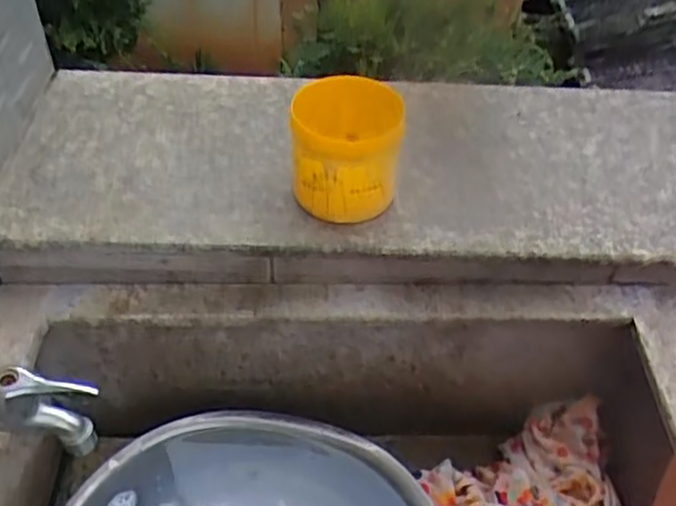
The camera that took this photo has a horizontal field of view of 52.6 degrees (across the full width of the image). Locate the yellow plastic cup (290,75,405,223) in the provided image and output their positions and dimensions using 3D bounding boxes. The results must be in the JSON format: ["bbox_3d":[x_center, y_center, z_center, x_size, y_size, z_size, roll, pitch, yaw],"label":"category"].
[{"bbox_3d":[0.008,-0.094,0.589,0.090,0.102,0.110,4,46,0],"label":"yellow plastic cup"}]

